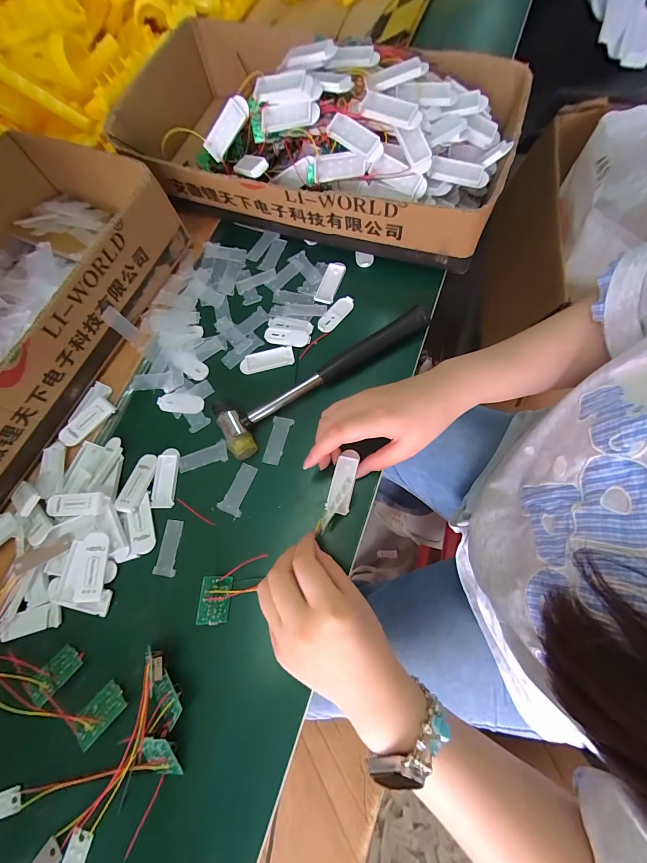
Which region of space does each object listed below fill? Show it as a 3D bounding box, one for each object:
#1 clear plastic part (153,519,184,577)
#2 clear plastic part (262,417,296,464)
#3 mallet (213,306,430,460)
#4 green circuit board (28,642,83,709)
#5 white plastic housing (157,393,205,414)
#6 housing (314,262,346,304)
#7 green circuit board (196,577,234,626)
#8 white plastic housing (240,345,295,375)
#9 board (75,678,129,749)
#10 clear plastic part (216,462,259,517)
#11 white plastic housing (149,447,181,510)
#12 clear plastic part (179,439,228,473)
[{"bbox_3d":[-0.138,0.105,0.301,0.020,0.004,0.047,6,72,8],"label":"clear plastic part"},{"bbox_3d":[-0.044,0.009,0.326,0.020,0.004,0.047,10,73,10],"label":"clear plastic part"},{"bbox_3d":[-0.003,-0.063,0.329,0.230,0.026,0.055,-36,72,-6],"label":"mallet"},{"bbox_3d":[-0.216,0.195,0.268,0.023,0.004,0.035,25,44,15],"label":"green circuit board"},{"bbox_3d":[-0.149,-0.029,0.346,0.049,0.006,0.020,4,72,8],"label":"white plastic housing"},{"bbox_3d":[0.008,-0.166,0.373,0.021,0.008,0.053,17,74,11],"label":"housing"},{"bbox_3d":[-0.089,0.139,0.276,0.026,0.005,0.036,16,68,-28],"label":"green circuit board"},{"bbox_3d":[-0.060,-0.076,0.354,0.057,0.007,0.022,-13,71,2],"label":"white plastic housing"},{"bbox_3d":[-0.172,0.216,0.257,0.025,0.004,0.035,30,52,23],"label":"board"},{"bbox_3d":[-0.079,0.053,0.314,0.023,0.004,0.047,19,75,12],"label":"clear plastic part"},{"bbox_3d":[-0.152,0.044,0.321,0.022,0.004,0.056,-2,71,6],"label":"white plastic housing"},{"bbox_3d":[-0.118,0.024,0.326,0.048,0.004,0.021,-17,71,0],"label":"clear plastic part"}]

